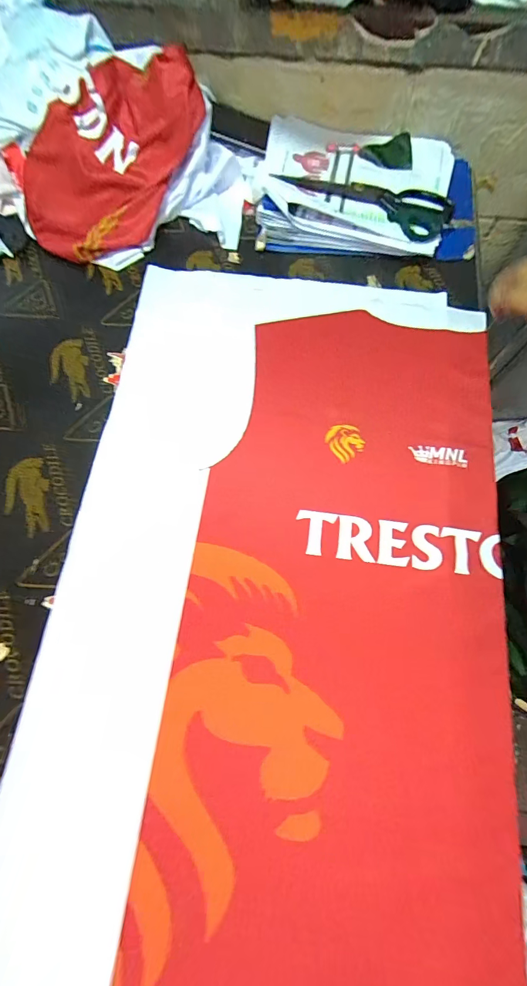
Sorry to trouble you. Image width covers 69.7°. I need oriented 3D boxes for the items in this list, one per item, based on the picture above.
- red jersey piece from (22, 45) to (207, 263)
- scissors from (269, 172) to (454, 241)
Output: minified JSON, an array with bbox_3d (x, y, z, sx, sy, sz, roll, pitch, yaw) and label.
[{"bbox_3d":[-0.227,-0.502,0.585,0.304,0.163,0.175,-33,74,-10],"label":"red jersey piece"},{"bbox_3d":[0.159,-0.479,0.612,0.285,0.026,0.085,22,73,8],"label":"scissors"}]

